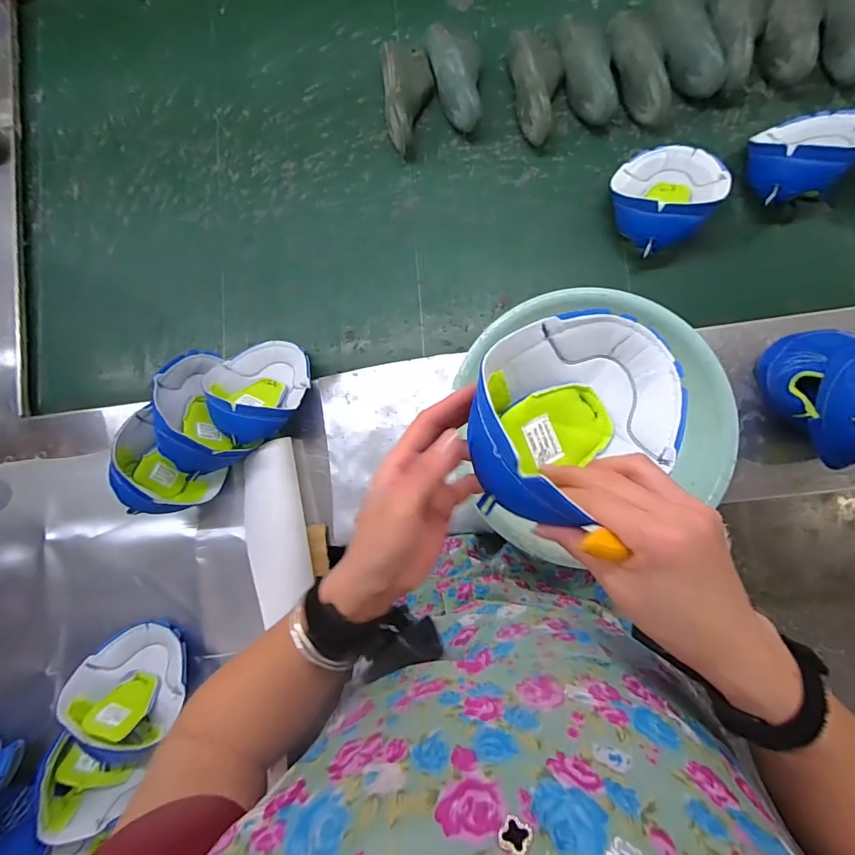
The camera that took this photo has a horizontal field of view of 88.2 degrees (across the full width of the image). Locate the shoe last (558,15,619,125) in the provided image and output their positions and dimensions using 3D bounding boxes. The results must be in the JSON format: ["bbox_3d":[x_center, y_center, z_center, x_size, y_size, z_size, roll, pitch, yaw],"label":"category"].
[{"bbox_3d":[0.231,-0.520,0.639,0.050,0.051,0.166,-15,87,3],"label":"shoe last"}]

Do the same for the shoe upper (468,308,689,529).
[{"bbox_3d":[0.107,-0.012,0.303,0.155,0.084,0.133,-9,87,5],"label":"shoe upper"}]

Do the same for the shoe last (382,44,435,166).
[{"bbox_3d":[-0.029,-0.492,0.653,0.076,0.058,0.171,-5,87,4],"label":"shoe last"}]

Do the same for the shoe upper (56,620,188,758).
[{"bbox_3d":[-0.384,0.333,0.561,0.147,0.058,0.139,-10,44,-11],"label":"shoe upper"}]

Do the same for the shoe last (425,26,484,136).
[{"bbox_3d":[0.051,-0.525,0.653,0.077,0.055,0.179,-14,87,3],"label":"shoe last"}]

